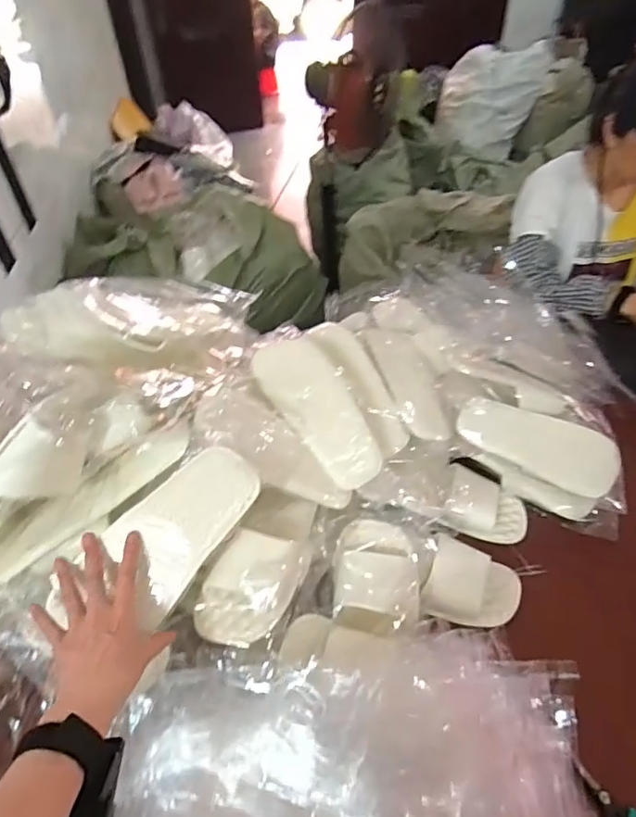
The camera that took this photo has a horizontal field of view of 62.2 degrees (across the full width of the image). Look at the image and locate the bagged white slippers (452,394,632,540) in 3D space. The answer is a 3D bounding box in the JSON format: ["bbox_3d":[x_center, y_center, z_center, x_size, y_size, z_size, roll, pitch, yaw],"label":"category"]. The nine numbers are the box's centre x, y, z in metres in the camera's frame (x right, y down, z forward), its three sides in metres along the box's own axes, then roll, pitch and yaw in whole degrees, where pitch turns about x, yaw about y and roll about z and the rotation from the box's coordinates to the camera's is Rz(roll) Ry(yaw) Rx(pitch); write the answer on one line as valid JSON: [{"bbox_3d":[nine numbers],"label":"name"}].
[{"bbox_3d":[0.326,0.071,0.780,0.253,0.053,0.132,26,93,6],"label":"bagged white slippers"}]

